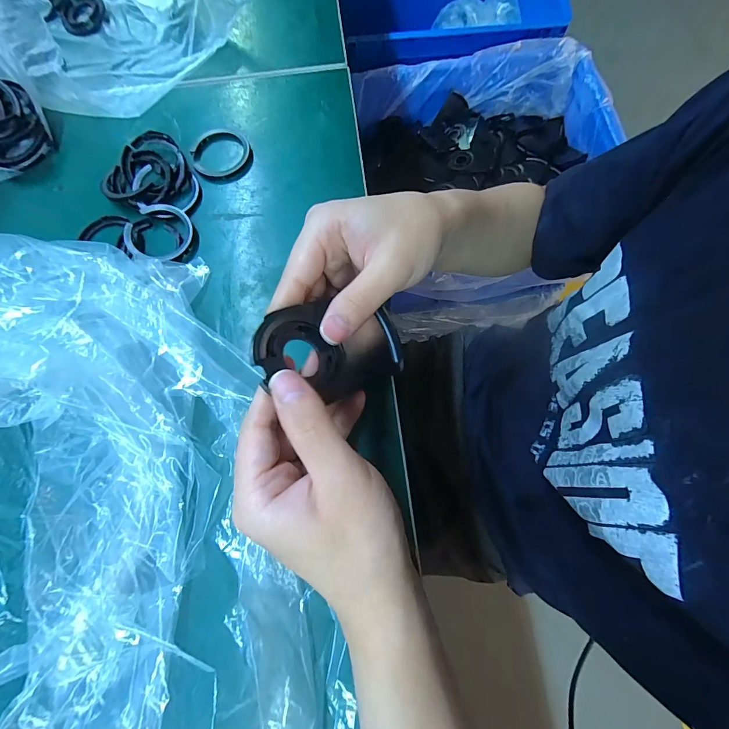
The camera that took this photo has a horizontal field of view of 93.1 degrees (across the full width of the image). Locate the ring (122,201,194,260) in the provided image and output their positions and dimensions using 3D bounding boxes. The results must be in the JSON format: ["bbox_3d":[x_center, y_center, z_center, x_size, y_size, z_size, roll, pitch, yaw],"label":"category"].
[{"bbox_3d":[-0.160,-0.103,0.271,0.051,0.011,0.048,0,75,2],"label":"ring"}]

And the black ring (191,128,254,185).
[{"bbox_3d":[-0.121,-0.178,0.293,0.048,0.004,0.050,-18,76,-3],"label":"black ring"}]

